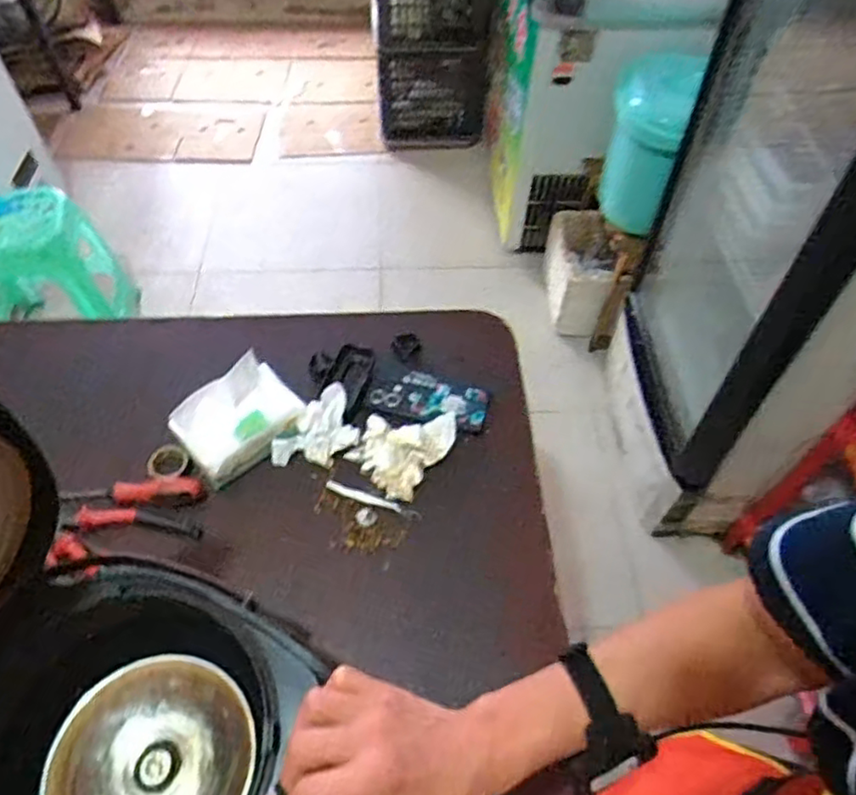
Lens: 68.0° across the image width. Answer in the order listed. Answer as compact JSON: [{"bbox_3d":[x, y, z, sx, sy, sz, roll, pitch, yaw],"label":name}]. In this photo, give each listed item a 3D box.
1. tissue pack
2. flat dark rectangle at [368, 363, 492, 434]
[{"bbox_3d":[-0.225,0.028,0.772,0.082,0.085,0.144,34,60,21],"label":"tissue pack"},{"bbox_3d":[0.001,-0.002,0.849,0.155,0.012,0.073,12,54,6],"label":"flat dark rectangle"}]

